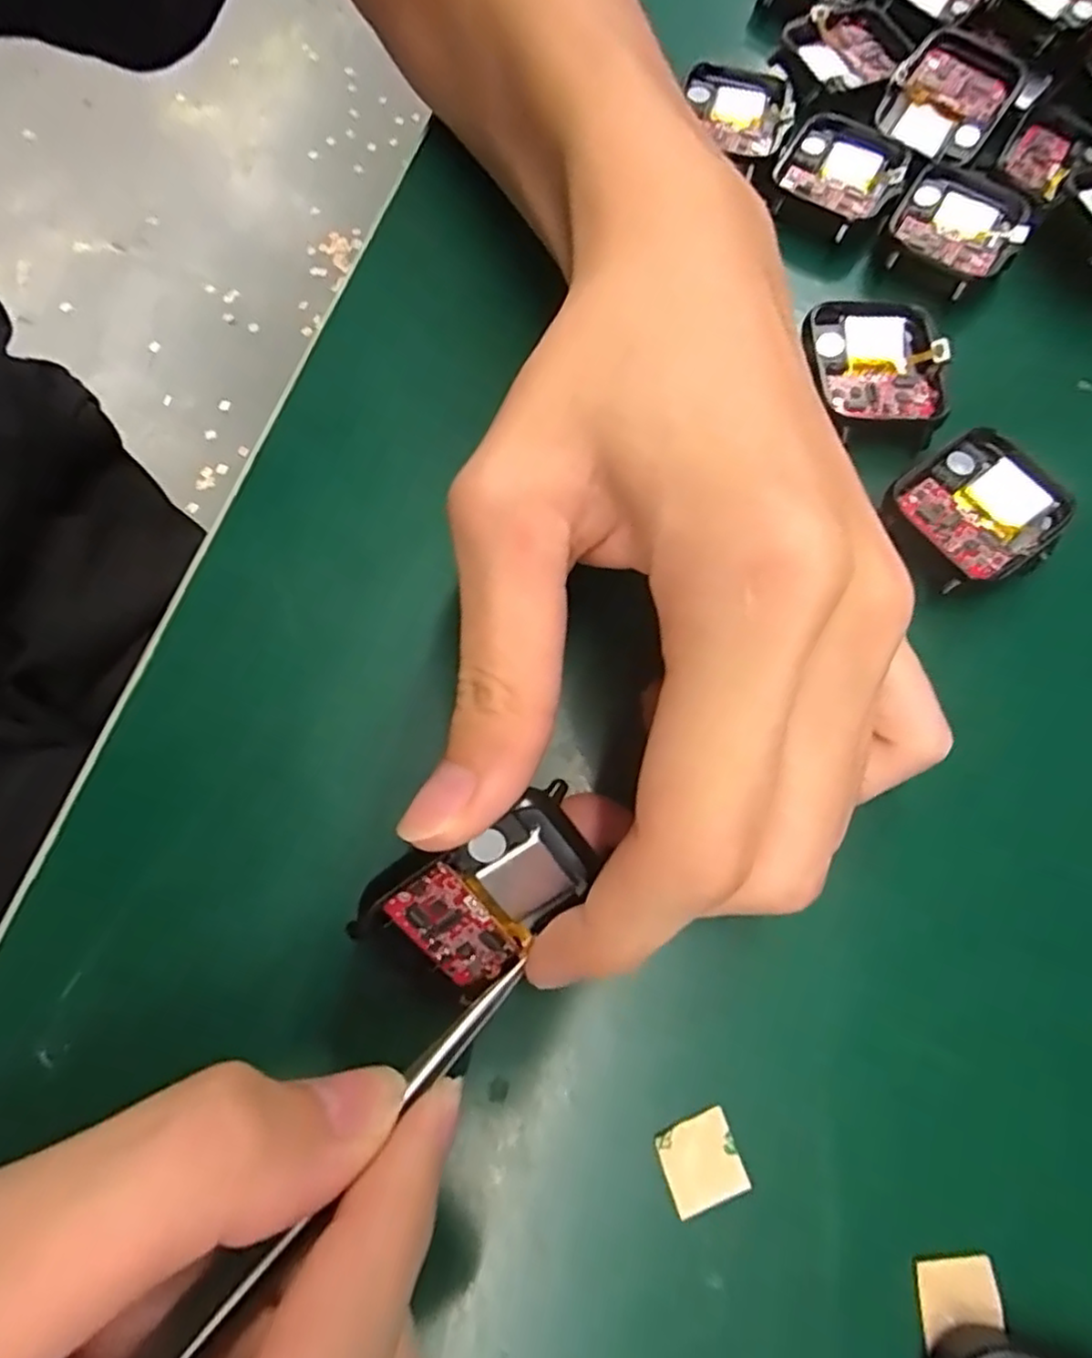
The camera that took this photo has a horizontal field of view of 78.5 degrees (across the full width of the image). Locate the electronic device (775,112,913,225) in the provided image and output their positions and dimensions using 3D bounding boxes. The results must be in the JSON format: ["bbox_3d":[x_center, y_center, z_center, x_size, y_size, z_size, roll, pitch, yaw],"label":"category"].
[{"bbox_3d":[0.095,-0.164,0.215,0.038,0.005,0.043,27,71,5],"label":"electronic device"}]

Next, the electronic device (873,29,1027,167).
[{"bbox_3d":[0.133,-0.191,0.222,0.036,0.009,0.038,35,98,4],"label":"electronic device"}]

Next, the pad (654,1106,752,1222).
[{"bbox_3d":[0.031,0.096,0.132,0.015,0.004,0.015,-17,74,-7],"label":"pad"}]

